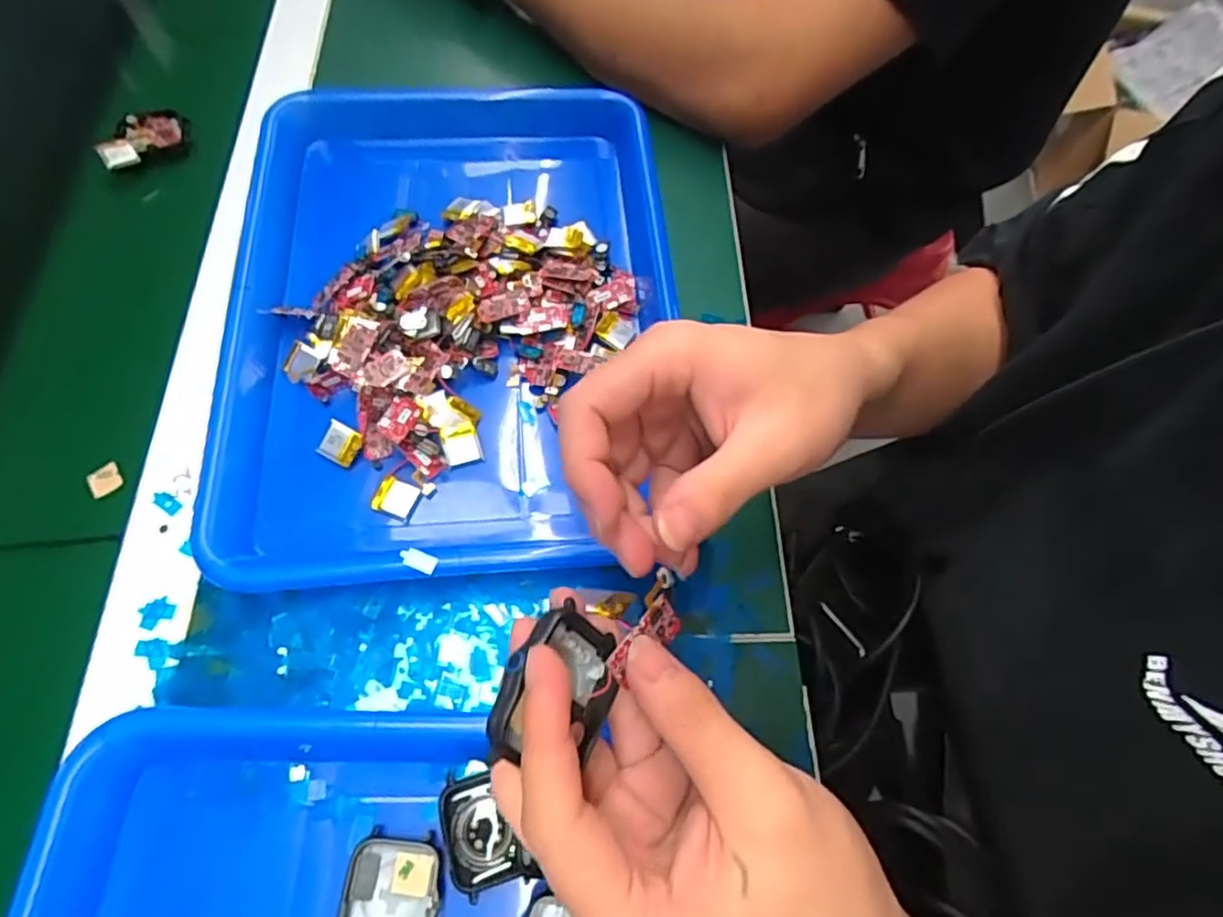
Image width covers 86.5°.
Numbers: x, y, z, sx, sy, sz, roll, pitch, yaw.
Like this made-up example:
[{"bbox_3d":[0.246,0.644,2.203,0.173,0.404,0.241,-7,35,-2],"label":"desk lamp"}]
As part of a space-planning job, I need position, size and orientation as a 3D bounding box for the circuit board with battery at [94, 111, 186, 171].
[{"bbox_3d":[-0.315,-0.216,0.435,0.058,0.013,0.040,-41,75,-18],"label":"circuit board with battery"}]

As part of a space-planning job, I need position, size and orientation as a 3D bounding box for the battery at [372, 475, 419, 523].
[{"bbox_3d":[-0.113,0.020,0.341,0.021,0.006,0.020,22,67,6],"label":"battery"}]

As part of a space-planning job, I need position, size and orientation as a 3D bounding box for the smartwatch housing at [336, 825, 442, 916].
[{"bbox_3d":[-0.091,0.181,0.269,0.038,0.006,0.044,7,67,0],"label":"smartwatch housing"}]

